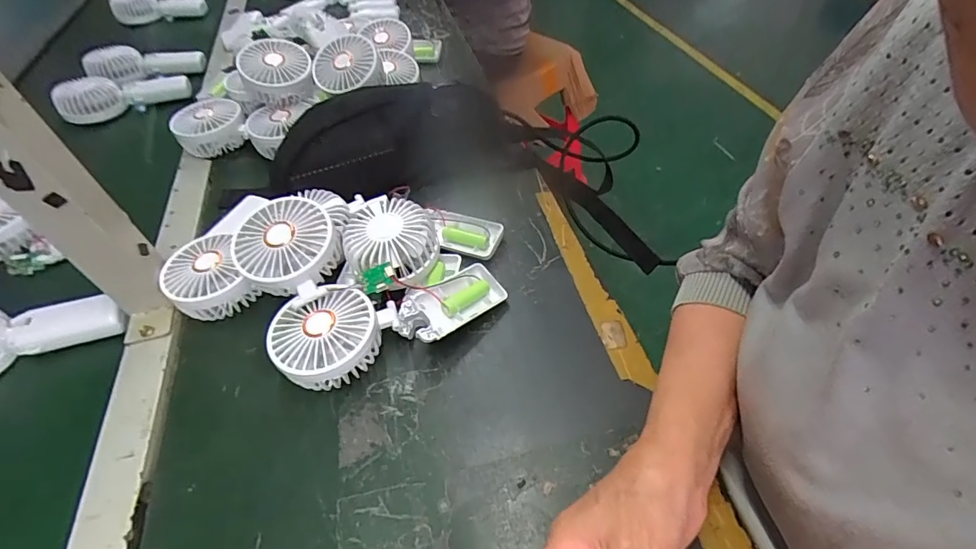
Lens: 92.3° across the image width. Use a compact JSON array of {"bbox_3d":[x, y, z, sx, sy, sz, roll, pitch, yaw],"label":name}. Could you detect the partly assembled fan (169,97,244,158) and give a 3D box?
[{"bbox_3d":[-0.371,-0.197,0.631,0.086,0.051,0.083,-26,52,-16],"label":"partly assembled fan"}]

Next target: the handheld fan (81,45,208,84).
[{"bbox_3d":[-0.573,-0.363,0.800,0.177,0.064,0.048,-11,49,-4],"label":"handheld fan"}]

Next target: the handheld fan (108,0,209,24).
[{"bbox_3d":[-0.708,-0.575,1.003,0.210,0.061,0.045,-3,49,3],"label":"handheld fan"}]

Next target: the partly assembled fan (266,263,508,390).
[{"bbox_3d":[-0.083,0.037,0.413,0.201,0.046,0.082,-19,50,-11],"label":"partly assembled fan"}]

